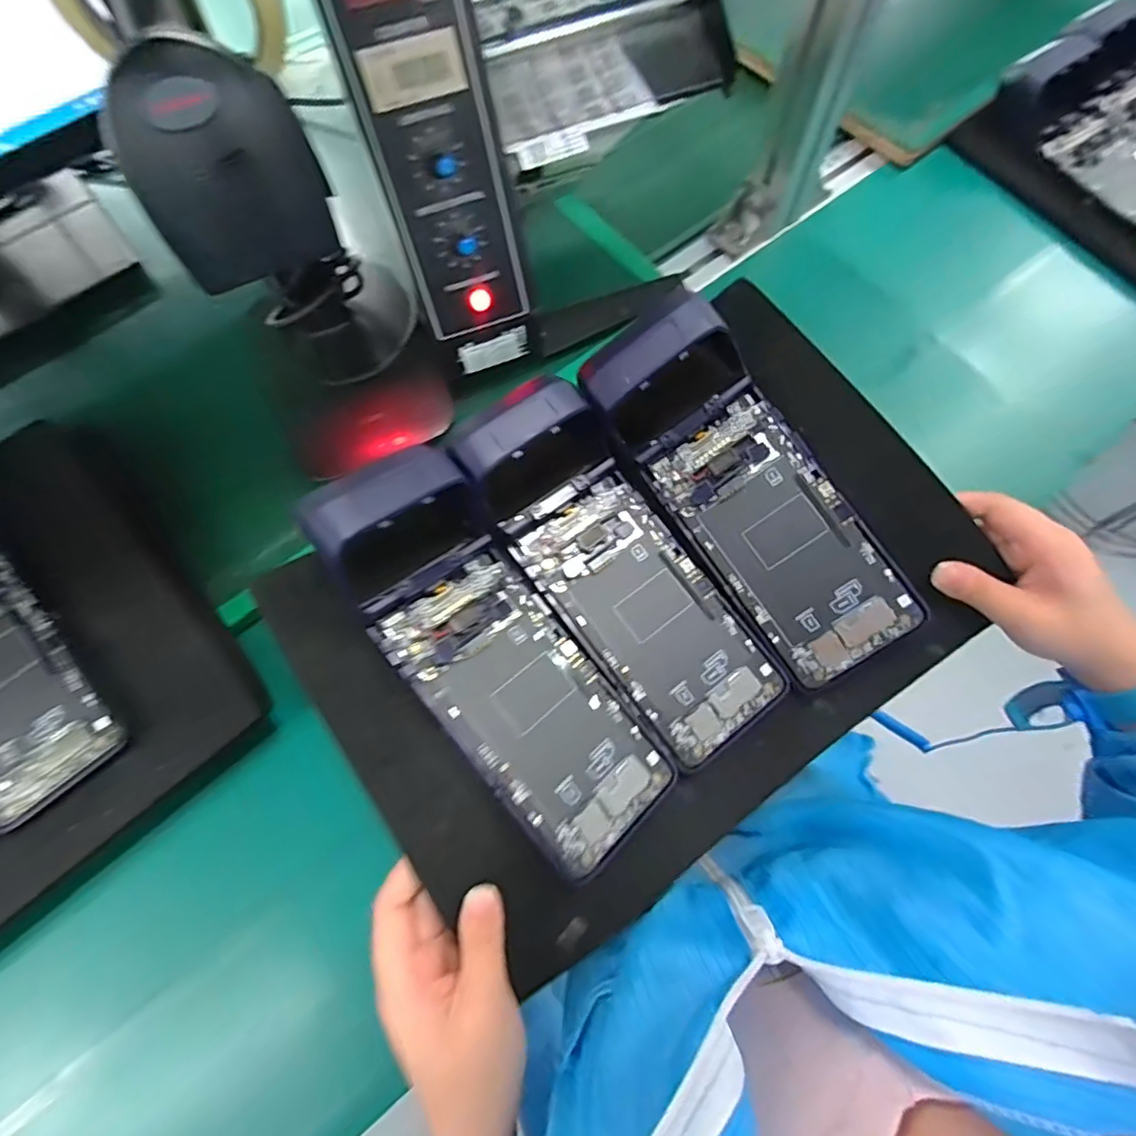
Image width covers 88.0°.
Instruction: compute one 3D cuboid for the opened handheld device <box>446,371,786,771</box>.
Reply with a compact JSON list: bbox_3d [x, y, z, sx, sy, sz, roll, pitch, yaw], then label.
[{"bbox_3d":[0.027,-0.002,0.329,0.083,0.046,0.222,-36,89,-10],"label":"opened handheld device"}]

